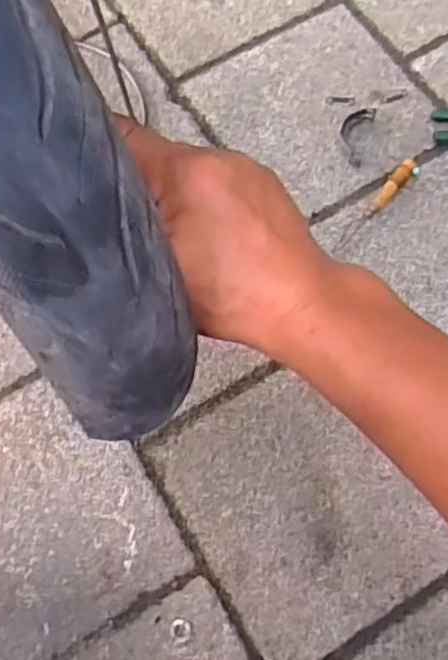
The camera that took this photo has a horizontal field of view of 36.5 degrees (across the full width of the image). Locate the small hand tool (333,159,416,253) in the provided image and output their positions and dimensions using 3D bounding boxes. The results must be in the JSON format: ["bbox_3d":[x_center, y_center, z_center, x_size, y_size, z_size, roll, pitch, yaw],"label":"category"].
[{"bbox_3d":[0.169,-0.139,0.744,0.018,0.014,0.137,36,75,15],"label":"small hand tool"}]

